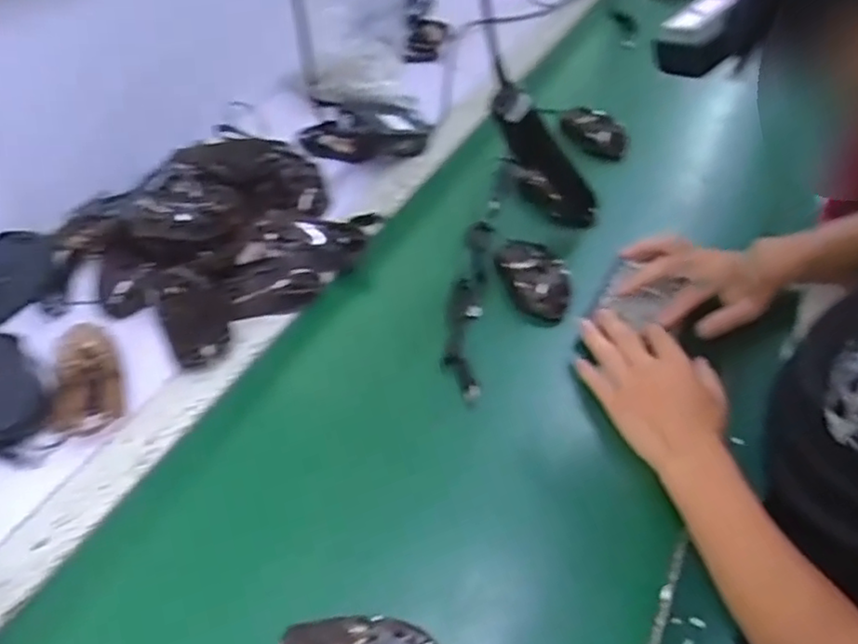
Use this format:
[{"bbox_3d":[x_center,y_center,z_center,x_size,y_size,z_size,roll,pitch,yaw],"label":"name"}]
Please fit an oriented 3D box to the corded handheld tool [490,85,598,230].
[{"bbox_3d":[0.129,-0.163,0.701,0.051,0.246,0.033,-51,58,7],"label":"corded handheld tool"}]

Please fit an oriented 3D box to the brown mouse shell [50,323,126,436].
[{"bbox_3d":[-0.305,0.049,0.577,0.057,0.035,0.091,-13,49,-14],"label":"brown mouse shell"}]

